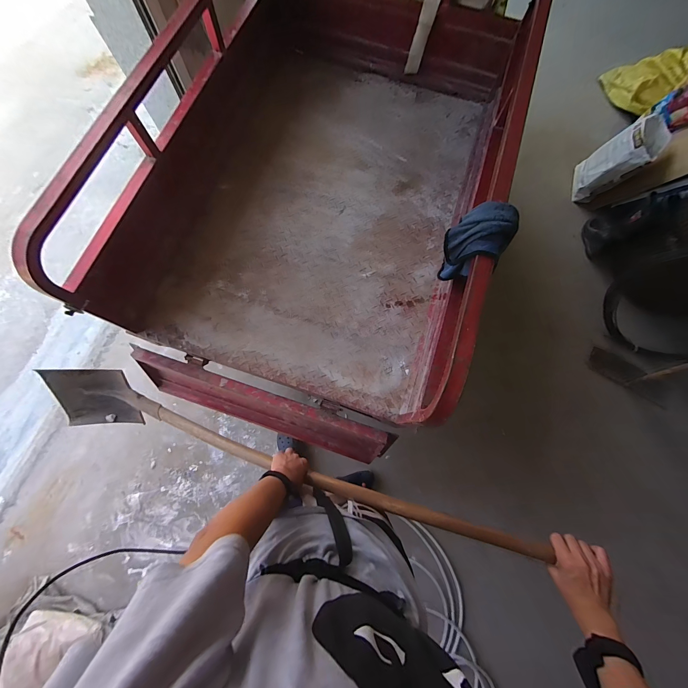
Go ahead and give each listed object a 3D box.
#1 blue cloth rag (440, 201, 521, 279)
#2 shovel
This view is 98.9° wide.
[{"bbox_3d":[0.307,-0.233,0.696,0.117,0.171,0.120,41,77,12],"label":"blue cloth rag"},{"bbox_3d":[-0.243,0.276,0.742,1.314,0.152,0.164,12,72,16],"label":"shovel"}]

